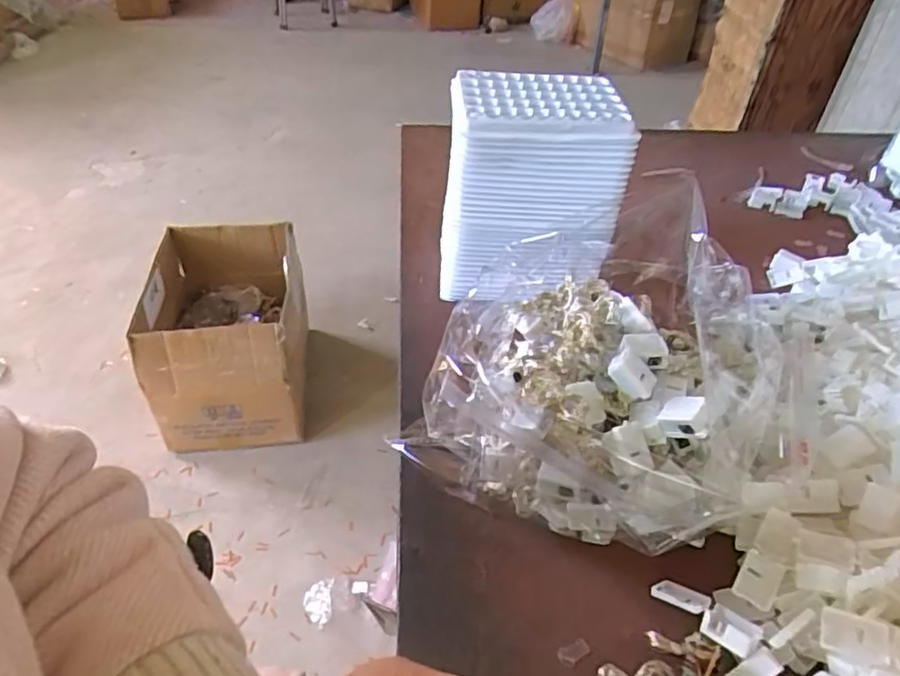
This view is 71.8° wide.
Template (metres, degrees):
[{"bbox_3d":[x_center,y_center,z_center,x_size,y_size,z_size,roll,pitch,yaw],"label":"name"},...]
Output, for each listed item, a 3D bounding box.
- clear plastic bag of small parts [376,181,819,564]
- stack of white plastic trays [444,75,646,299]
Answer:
[{"bbox_3d":[0.080,0.022,0.396,0.216,0.119,0.177,3,42,0],"label":"clear plastic bag of small parts"},{"bbox_3d":[0.063,-0.114,0.512,0.137,0.166,0.089,4,42,1],"label":"stack of white plastic trays"}]

